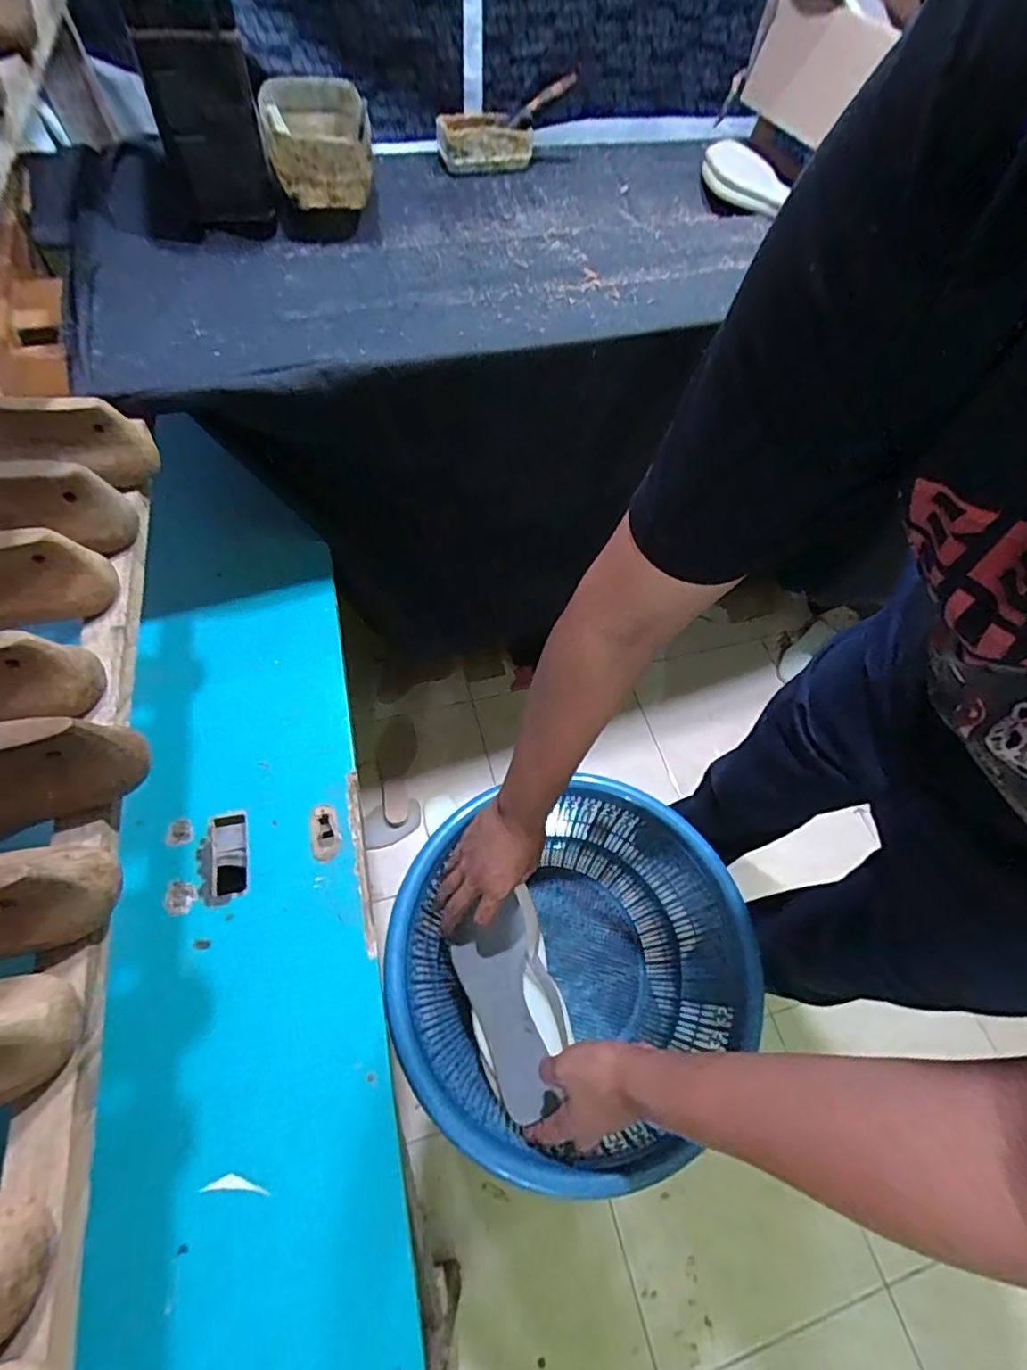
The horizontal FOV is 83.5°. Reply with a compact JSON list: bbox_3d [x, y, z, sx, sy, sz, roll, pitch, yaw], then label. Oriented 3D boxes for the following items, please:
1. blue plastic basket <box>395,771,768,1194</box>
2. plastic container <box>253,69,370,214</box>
[{"bbox_3d":[0.058,0.331,0.669,0.373,0.205,0.359,2,60,-4],"label":"blue plastic basket"},{"bbox_3d":[-0.247,-0.685,0.728,0.116,0.088,0.224,-8,59,-10],"label":"plastic container"}]

